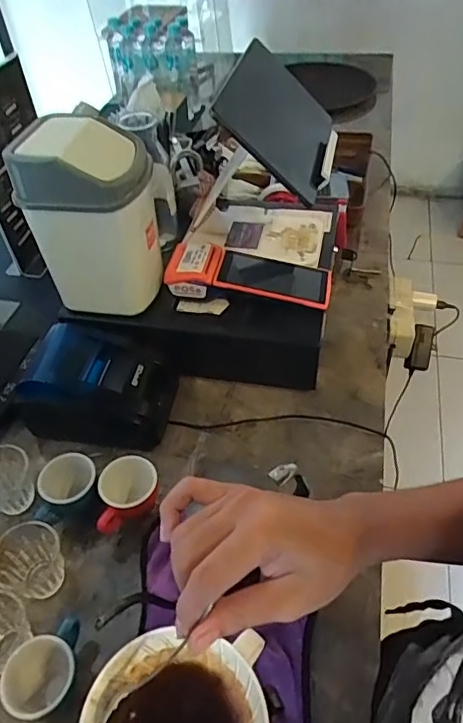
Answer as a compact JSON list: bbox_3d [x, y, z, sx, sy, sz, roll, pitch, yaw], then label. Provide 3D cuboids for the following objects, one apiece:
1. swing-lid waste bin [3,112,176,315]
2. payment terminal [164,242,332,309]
[{"bbox_3d":[-0.160,-0.171,0.639,0.128,0.204,0.111,8,47,11],"label":"swing-lid waste bin"},{"bbox_3d":[0.026,-0.122,0.694,0.211,0.044,0.090,6,47,9],"label":"payment terminal"}]

